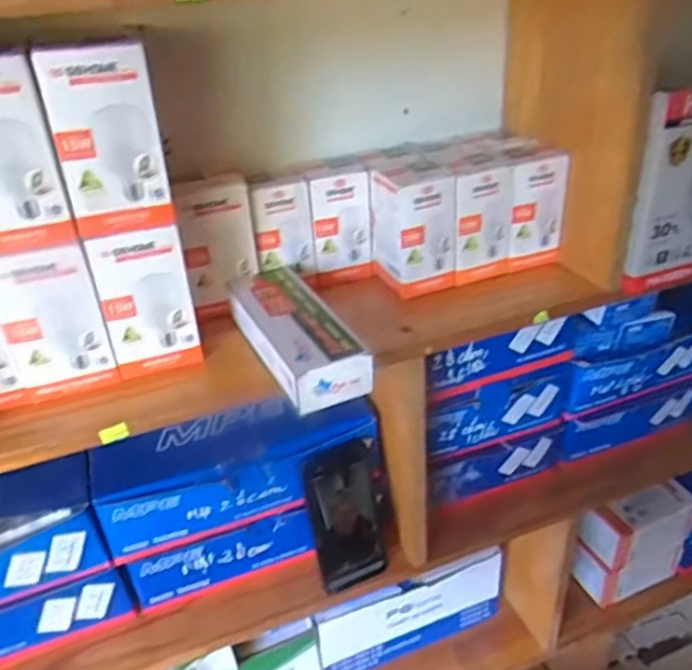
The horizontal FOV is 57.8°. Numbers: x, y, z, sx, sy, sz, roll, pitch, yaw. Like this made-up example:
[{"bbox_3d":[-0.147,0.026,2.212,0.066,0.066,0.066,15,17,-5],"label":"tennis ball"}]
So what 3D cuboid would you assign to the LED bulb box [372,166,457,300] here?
[{"bbox_3d":[0.065,-0.106,0.619,0.064,0.115,0.062,-14,33,-16],"label":"LED bulb box"}]

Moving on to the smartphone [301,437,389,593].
[{"bbox_3d":[0.001,0.189,0.658,0.078,0.157,0.007,-16,16,-22],"label":"smartphone"}]

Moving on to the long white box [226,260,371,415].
[{"bbox_3d":[-0.046,-0.005,0.537,0.069,0.034,0.181,-17,34,-21],"label":"long white box"}]

